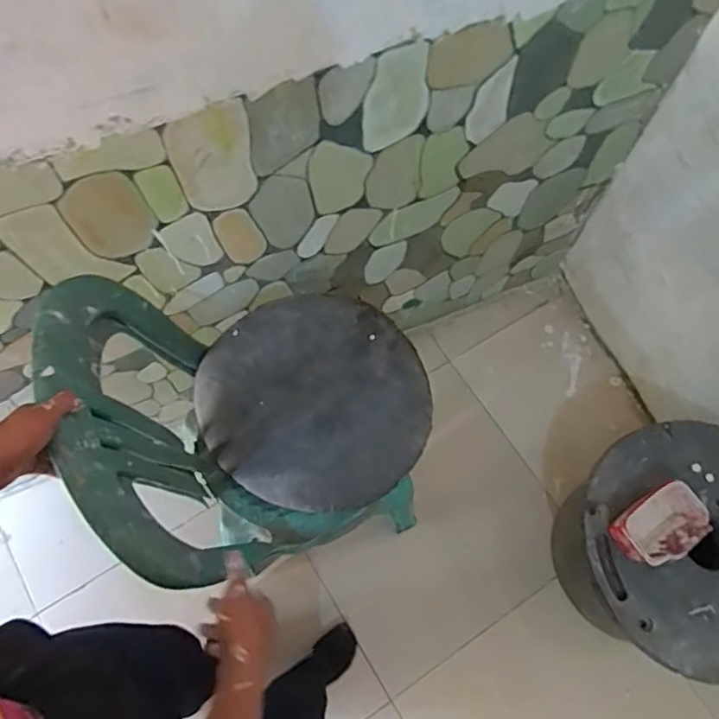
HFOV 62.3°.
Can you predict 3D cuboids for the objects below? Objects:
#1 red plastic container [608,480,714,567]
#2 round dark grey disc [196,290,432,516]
[{"bbox_3d":[0.573,0.313,1.135,0.177,0.097,0.109,-35,72,-15],"label":"red plastic container"},{"bbox_3d":[-0.076,0.065,1.027,0.381,0.077,0.363,1,67,-1],"label":"round dark grey disc"}]

